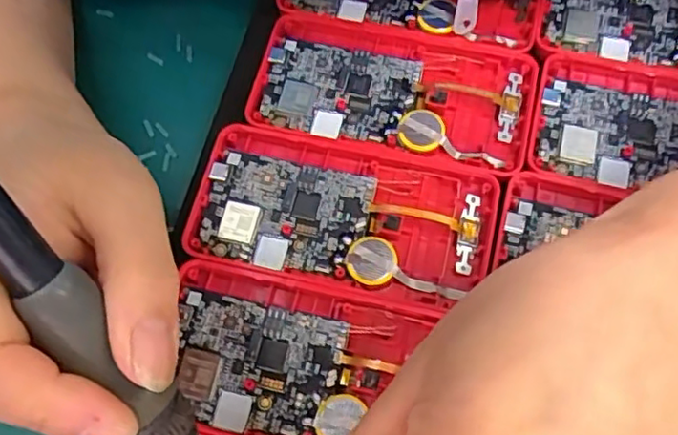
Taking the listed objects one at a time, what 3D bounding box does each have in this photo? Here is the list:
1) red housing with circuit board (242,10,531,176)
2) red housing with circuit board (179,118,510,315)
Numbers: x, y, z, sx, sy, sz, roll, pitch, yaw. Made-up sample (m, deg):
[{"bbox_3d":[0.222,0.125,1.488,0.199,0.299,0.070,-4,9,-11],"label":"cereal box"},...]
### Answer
[{"bbox_3d":[0.024,-0.054,0.290,0.119,0.019,0.062,13,69,8],"label":"red housing with circuit board"},{"bbox_3d":[0.001,0.002,0.268,0.119,0.019,0.064,12,69,7],"label":"red housing with circuit board"}]

